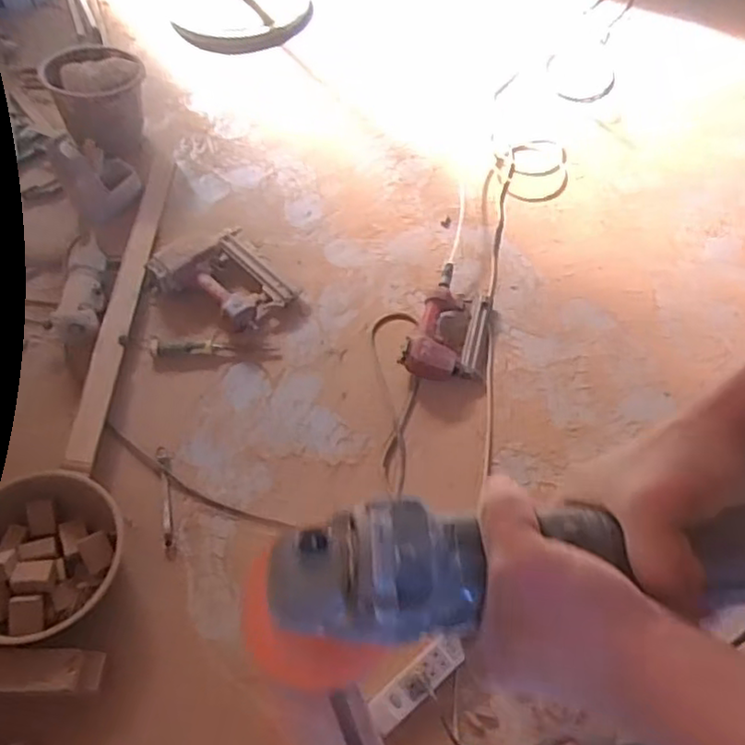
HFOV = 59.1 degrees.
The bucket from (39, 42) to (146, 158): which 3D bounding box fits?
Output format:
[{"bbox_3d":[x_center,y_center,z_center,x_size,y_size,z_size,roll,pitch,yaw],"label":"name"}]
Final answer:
[{"bbox_3d":[-0.659,-0.660,1.619,0.212,0.203,0.215,0,58,0],"label":"bucket"}]

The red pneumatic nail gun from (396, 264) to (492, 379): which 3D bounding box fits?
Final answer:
[{"bbox_3d":[0.177,-0.097,1.388,0.164,0.059,0.288,21,62,9],"label":"red pneumatic nail gun"}]

